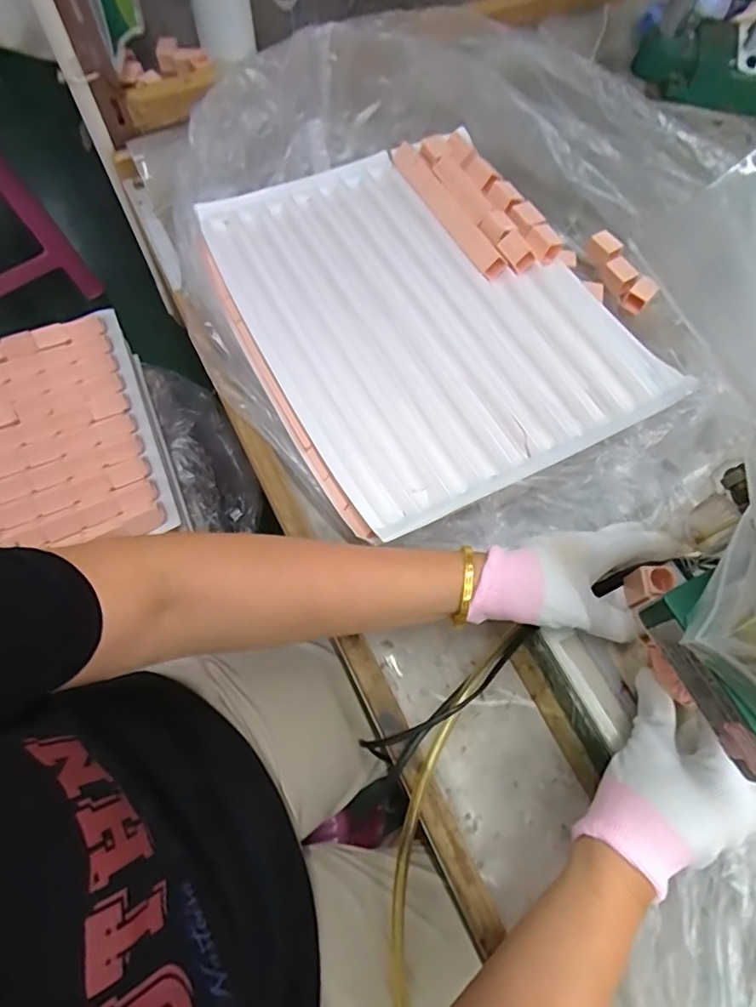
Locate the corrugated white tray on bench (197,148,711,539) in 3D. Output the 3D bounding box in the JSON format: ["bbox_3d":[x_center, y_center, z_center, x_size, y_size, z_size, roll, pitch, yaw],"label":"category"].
[{"bbox_3d":[0.043,-0.189,0.516,0.302,0.027,0.392,-26,69,-11],"label":"corrugated white tray on bench"}]

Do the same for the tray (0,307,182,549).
[{"bbox_3d":[-0.457,-0.046,0.596,0.412,0.028,0.287,-19,68,-9],"label":"tray"}]

